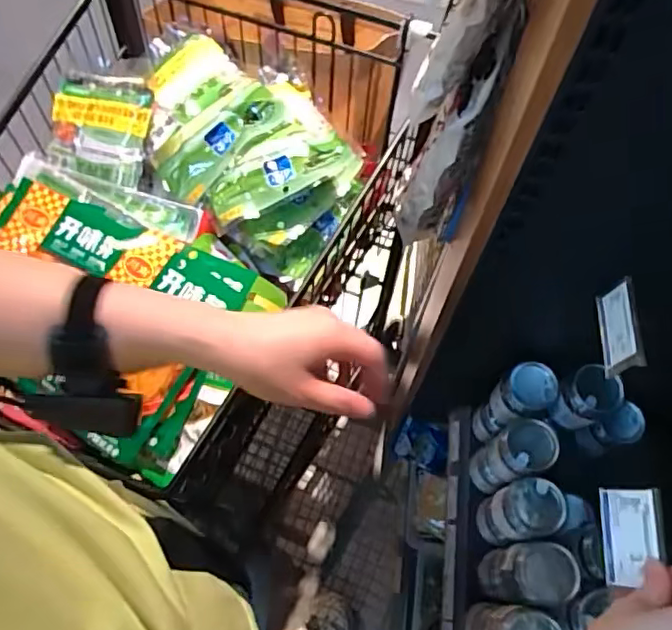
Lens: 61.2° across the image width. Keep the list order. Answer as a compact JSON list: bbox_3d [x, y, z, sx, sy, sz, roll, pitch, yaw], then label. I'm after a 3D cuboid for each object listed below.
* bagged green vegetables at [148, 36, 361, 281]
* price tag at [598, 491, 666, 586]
[{"bbox_3d":[-0.106,-0.190,0.660,0.271,0.093,0.180,38,72,15],"label":"bagged green vegetables"},{"bbox_3d":[0.214,0.161,0.413,0.006,0.044,0.065,20,63,-36],"label":"price tag"}]

